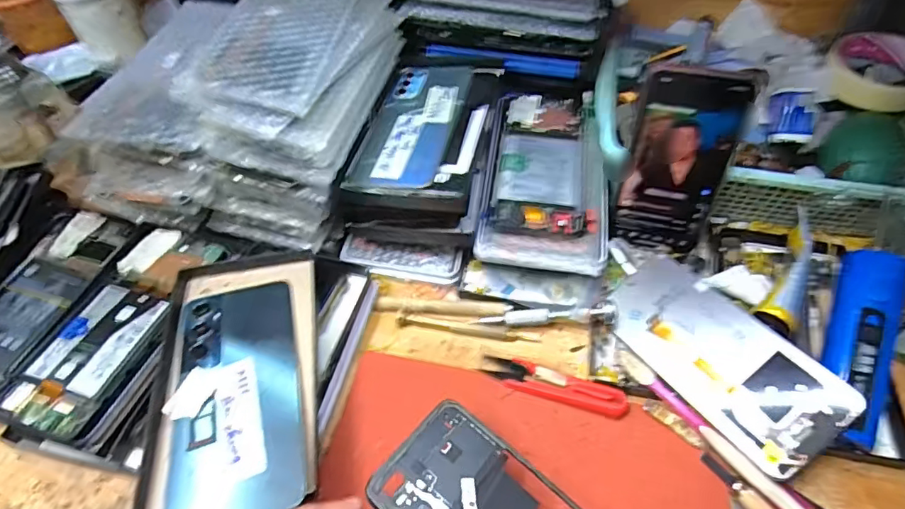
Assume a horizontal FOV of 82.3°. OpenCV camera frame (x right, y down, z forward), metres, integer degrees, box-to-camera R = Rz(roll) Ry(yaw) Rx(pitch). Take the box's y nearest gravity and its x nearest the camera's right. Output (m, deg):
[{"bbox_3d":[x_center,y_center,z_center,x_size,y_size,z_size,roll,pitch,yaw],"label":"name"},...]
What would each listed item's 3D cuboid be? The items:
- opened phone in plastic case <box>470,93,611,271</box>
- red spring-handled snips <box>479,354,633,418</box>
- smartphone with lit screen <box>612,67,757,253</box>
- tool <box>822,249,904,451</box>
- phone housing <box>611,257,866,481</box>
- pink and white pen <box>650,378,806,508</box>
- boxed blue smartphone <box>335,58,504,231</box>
[{"bbox_3d":[0.080,-0.067,0.433,0.100,0.030,0.178,7,53,6],"label":"opened phone in plastic case"},{"bbox_3d":[0.072,0.090,0.365,0.099,0.007,0.025,14,54,12],"label":"red spring-handled snips"},{"bbox_3d":[0.172,-0.067,0.399,0.071,0.144,0.005,10,35,12],"label":"smartphone with lit screen"},{"bbox_3d":[0.273,0.058,0.342,0.039,0.026,0.132,15,72,12],"label":"tool"},{"bbox_3d":[0.179,0.066,0.355,0.074,0.006,0.157,-43,50,-1],"label":"phone housing"},{"bbox_3d":[0.188,0.138,0.320,0.012,0.011,0.157,-34,59,-23],"label":"pink and white pen"},{"bbox_3d":[-0.019,-0.098,0.431,0.105,0.033,0.166,12,53,10],"label":"boxed blue smartphone"}]

